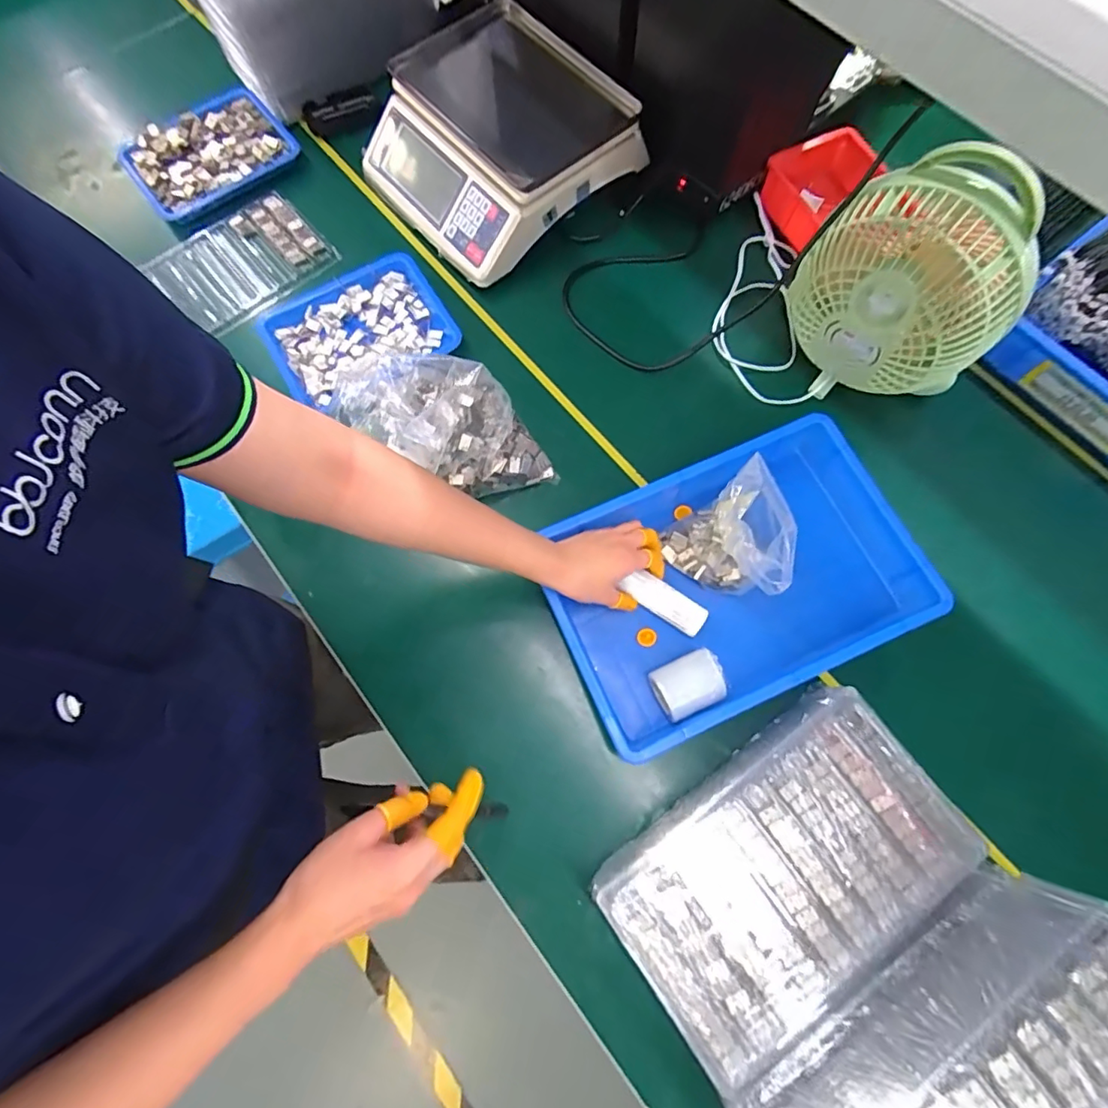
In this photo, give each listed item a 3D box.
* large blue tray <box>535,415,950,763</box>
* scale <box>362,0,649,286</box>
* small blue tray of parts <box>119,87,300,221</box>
[{"bbox_3d":[0.184,0.031,0.580,0.362,0.062,0.255,-24,74,-6],"label":"large blue tray"},{"bbox_3d":[-0.092,-0.564,0.746,0.289,0.123,0.340,-39,76,-10],"label":"scale"},{"bbox_3d":[-0.505,-0.591,0.805,0.225,0.035,0.165,-33,75,-9],"label":"small blue tray of parts"}]

